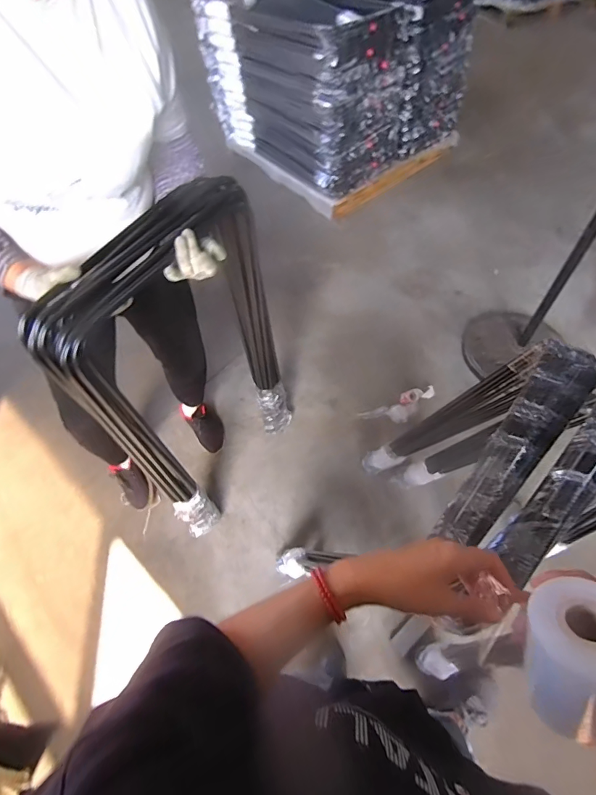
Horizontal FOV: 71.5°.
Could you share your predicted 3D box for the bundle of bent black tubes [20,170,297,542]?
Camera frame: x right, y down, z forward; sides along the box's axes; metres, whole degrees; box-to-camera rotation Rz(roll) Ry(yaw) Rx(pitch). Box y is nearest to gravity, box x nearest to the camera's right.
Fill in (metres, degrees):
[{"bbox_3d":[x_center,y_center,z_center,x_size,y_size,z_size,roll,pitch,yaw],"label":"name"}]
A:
[{"bbox_3d":[-0.244,0.000,1.087,0.160,0.919,0.514,28,63,19],"label":"bundle of bent black tubes"}]

